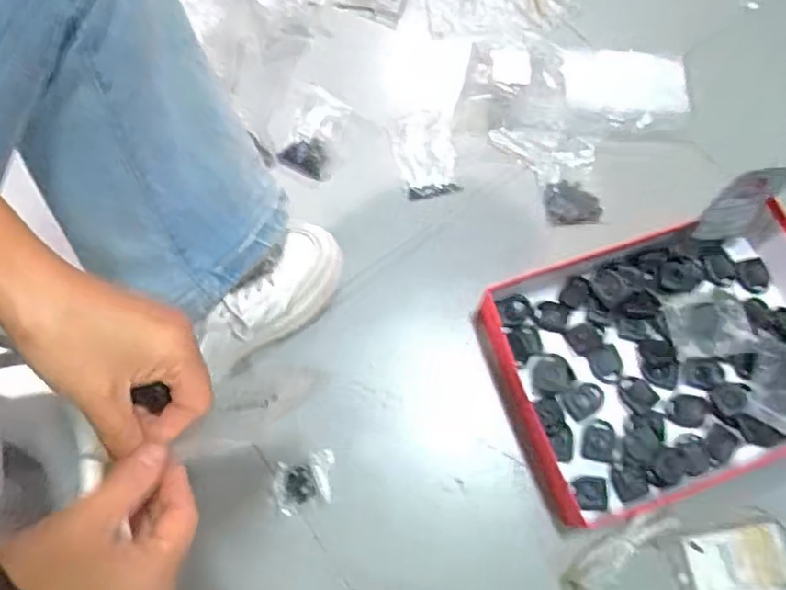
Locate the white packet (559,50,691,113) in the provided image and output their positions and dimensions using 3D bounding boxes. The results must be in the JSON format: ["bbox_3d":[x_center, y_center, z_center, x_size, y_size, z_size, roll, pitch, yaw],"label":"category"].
[{"bbox_3d":[0.268,-0.248,0.713,0.145,0.019,0.081,9,71,3],"label":"white packet"}]

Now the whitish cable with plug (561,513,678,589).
[{"bbox_3d":[0.183,0.246,0.538,0.162,0.018,0.041,-42,77,-13],"label":"whitish cable with plug"}]

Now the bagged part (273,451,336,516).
[{"bbox_3d":[-0.082,0.176,0.579,0.060,0.014,0.045,-17,72,-6],"label":"bagged part"}]

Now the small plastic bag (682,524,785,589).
[{"bbox_3d":[0.314,0.243,0.551,0.089,0.006,0.058,-10,72,-4],"label":"small plastic bag"}]

